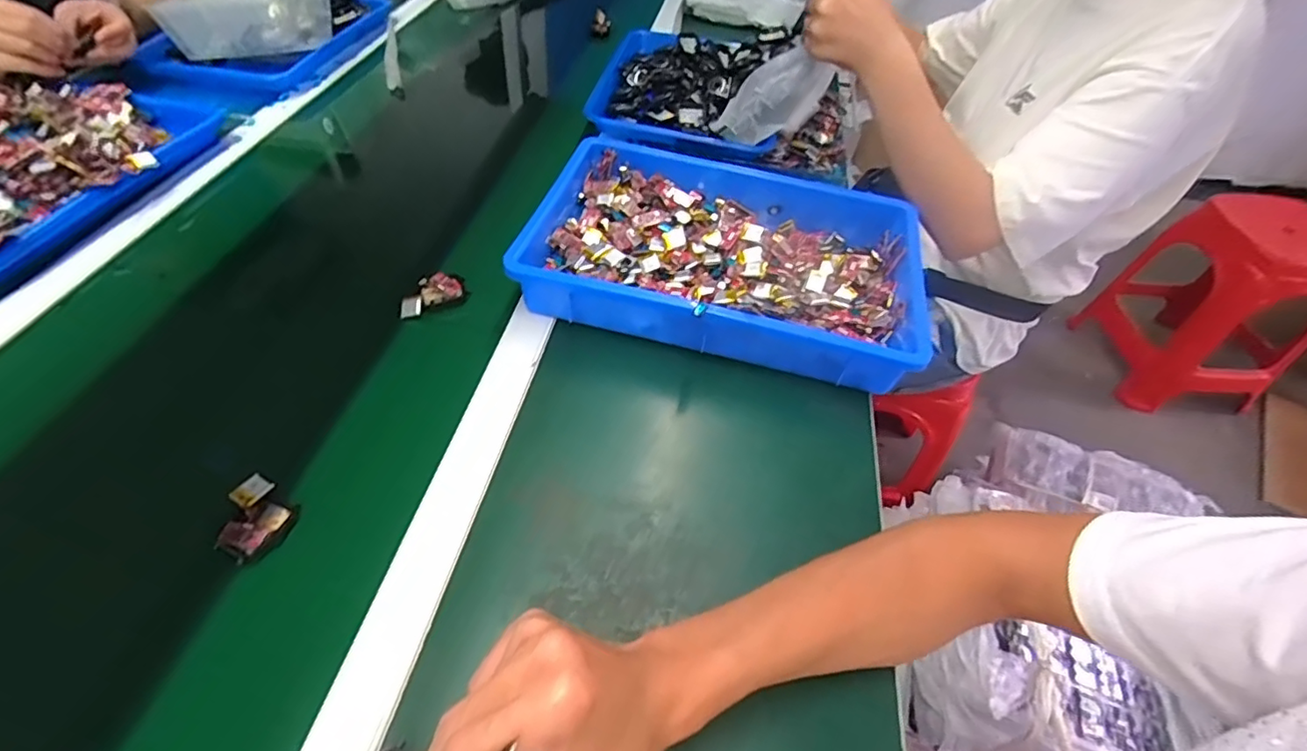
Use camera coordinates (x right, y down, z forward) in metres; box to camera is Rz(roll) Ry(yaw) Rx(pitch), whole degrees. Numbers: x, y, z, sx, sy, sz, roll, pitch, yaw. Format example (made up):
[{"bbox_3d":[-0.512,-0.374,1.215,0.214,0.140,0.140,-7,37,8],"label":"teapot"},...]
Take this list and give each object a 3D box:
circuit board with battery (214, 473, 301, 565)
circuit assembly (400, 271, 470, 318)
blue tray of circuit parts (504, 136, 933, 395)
[{"bbox_3d":[-0.277,0.099,0.405,0.050,0.014,0.047,27,54,20],"label":"circuit board with battery"},{"bbox_3d":[-0.213,-0.078,0.562,0.065,0.016,0.032,-29,56,-23],"label":"circuit assembly"},{"bbox_3d":[0.071,-0.124,0.585,0.375,0.068,0.245,12,51,8],"label":"blue tray of circuit parts"}]

